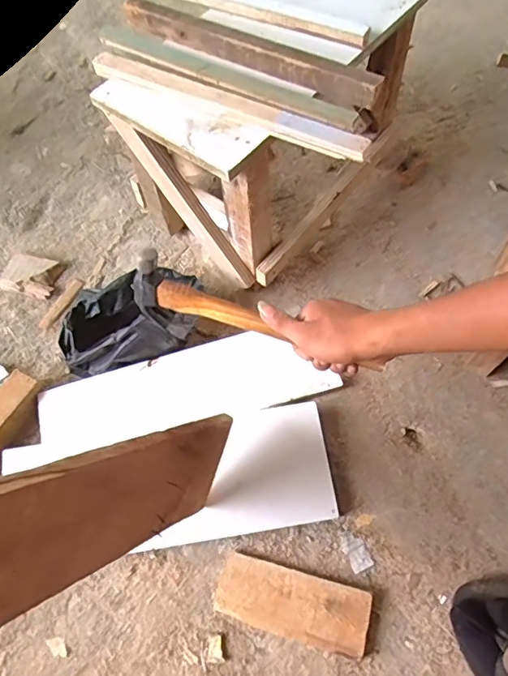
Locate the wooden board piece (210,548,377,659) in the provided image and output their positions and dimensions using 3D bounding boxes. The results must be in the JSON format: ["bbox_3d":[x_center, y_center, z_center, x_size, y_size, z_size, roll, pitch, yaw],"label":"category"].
[{"bbox_3d":[0.044,0.301,0.578,0.169,0.016,0.065,13,63,10],"label":"wooden board piece"}]

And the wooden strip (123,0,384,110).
[{"bbox_3d":[-0.015,-0.354,0.620,0.358,0.029,0.026,28,66,17],"label":"wooden strip"}]

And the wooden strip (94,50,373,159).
[{"bbox_3d":[-0.037,-0.269,0.586,0.357,0.022,0.033,25,65,16],"label":"wooden strip"}]

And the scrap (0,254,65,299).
[{"bbox_3d":[-0.361,-0.102,0.828,0.083,0.021,0.069,12,62,10],"label":"scrap"}]

